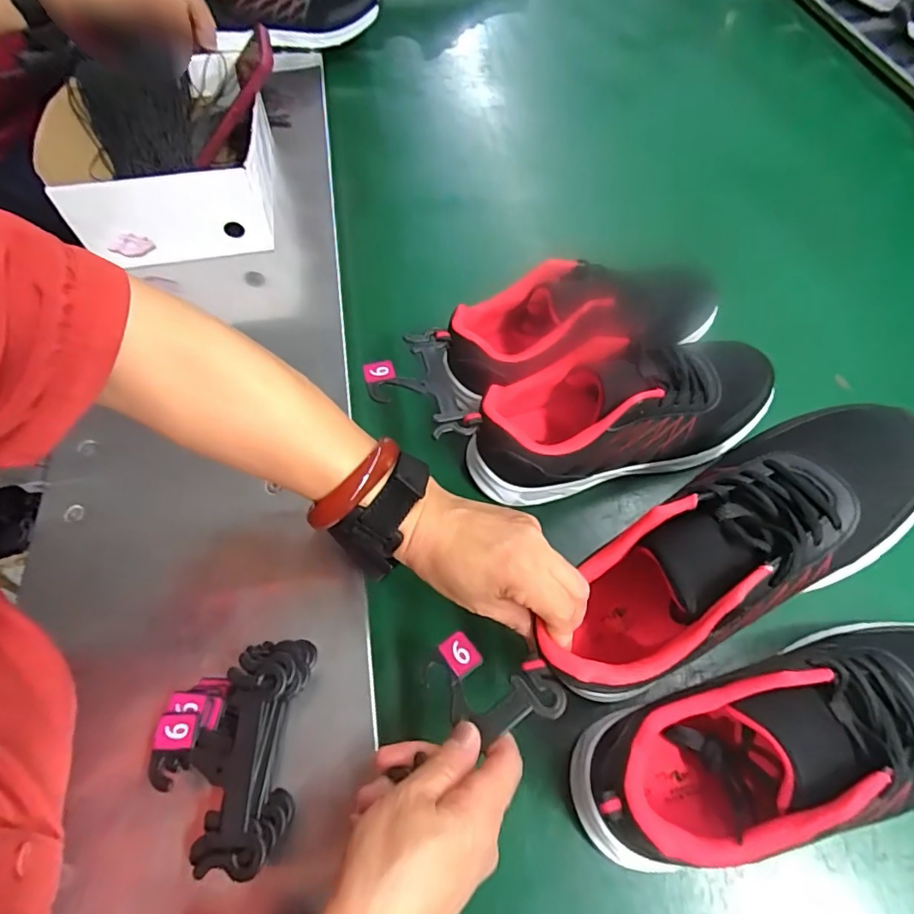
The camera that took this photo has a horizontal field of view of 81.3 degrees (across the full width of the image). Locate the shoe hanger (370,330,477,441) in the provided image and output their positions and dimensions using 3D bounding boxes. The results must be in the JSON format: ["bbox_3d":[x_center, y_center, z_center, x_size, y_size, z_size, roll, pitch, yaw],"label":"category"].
[{"bbox_3d":[-0.032,-0.053,0.403,0.066,0.008,0.098,-14,60,-7],"label":"shoe hanger"}]

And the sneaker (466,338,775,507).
[{"bbox_3d":[0.134,-0.038,0.422,0.247,0.080,0.081,-13,60,-7],"label":"sneaker"}]

